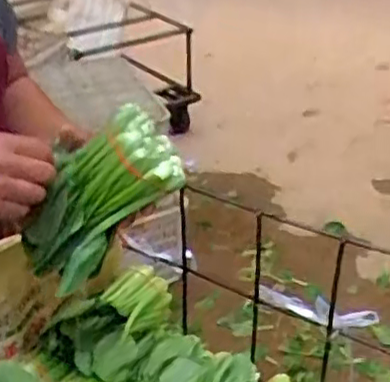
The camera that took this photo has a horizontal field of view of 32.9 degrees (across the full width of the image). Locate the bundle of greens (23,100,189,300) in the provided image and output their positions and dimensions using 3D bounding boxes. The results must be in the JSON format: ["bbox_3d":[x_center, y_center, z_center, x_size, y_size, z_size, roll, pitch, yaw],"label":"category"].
[{"bbox_3d":[-0.114,0.012,0.727,0.109,0.214,0.067,30,17,-30],"label":"bundle of greens"}]

